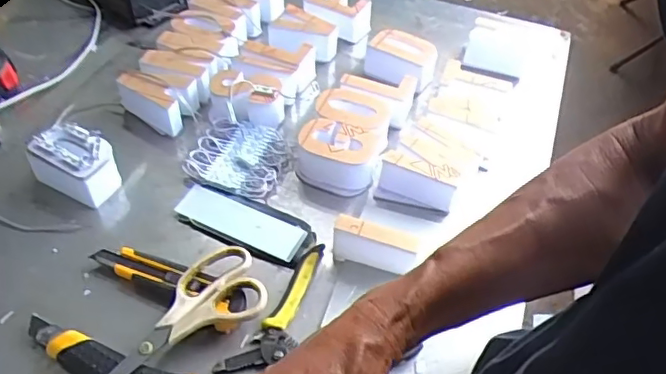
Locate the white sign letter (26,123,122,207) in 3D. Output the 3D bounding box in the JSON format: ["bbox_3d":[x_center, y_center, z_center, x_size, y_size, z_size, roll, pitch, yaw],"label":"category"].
[{"bbox_3d":[-0.266,-0.025,0.615,0.086,0.051,0.056,20,51,15],"label":"white sign letter"}]

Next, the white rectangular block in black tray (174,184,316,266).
[{"bbox_3d":[-0.090,0.035,0.599,0.143,0.010,0.054,21,51,16],"label":"white rectangular block in black tray"}]

